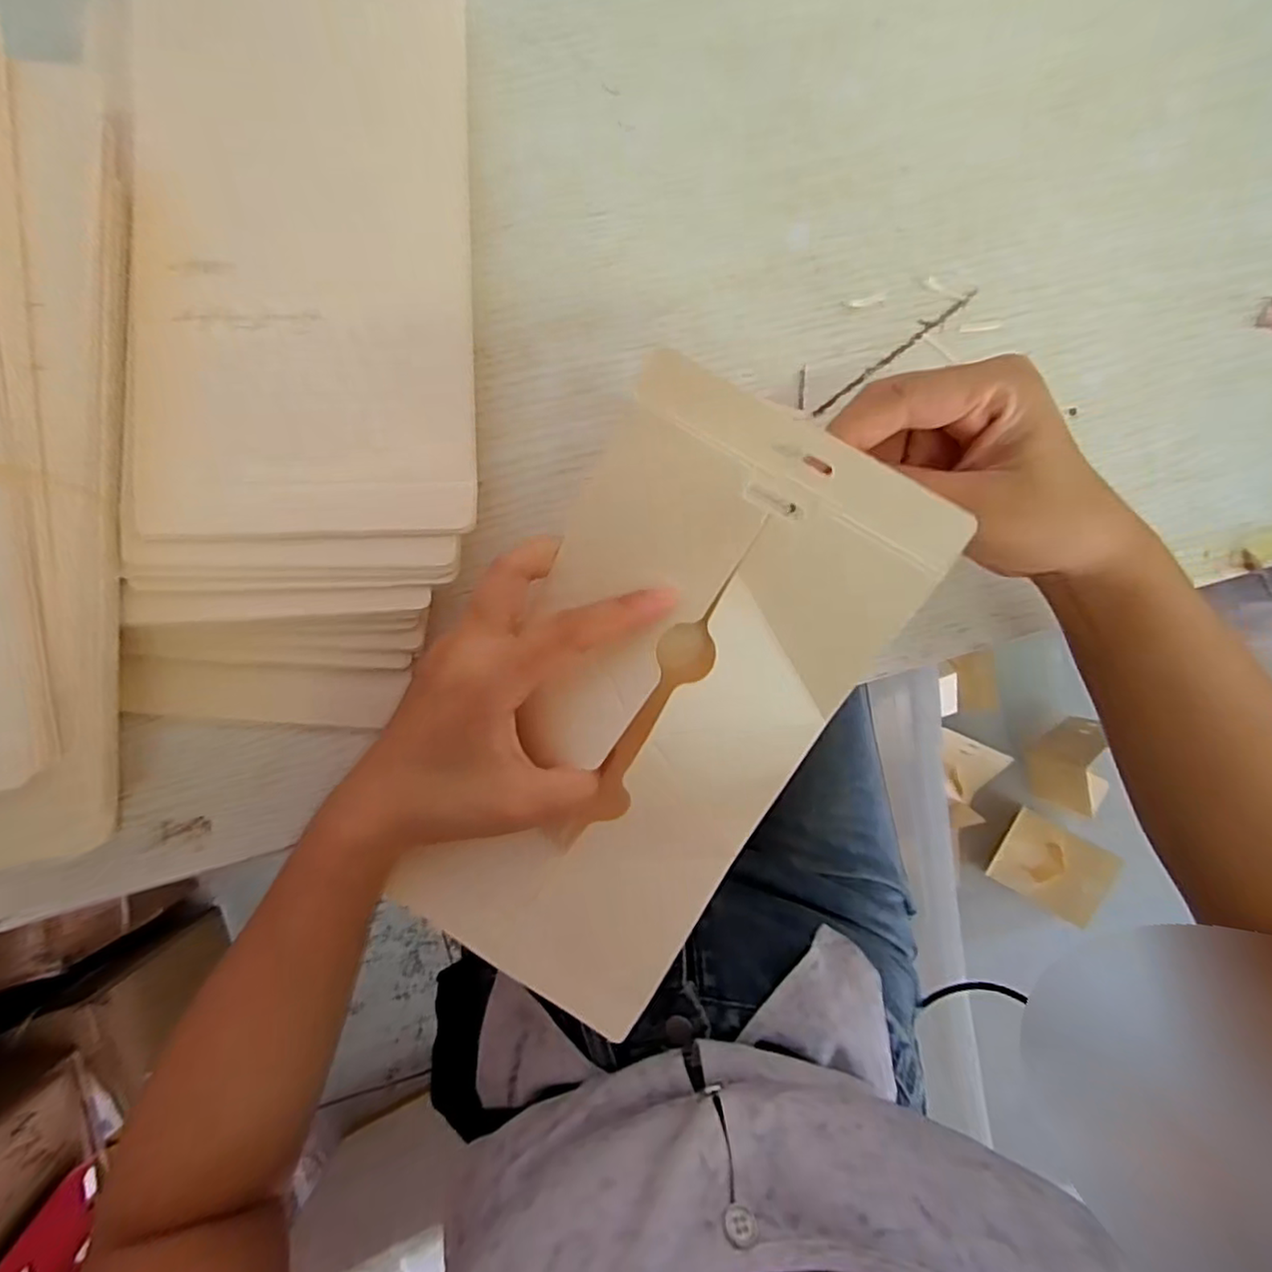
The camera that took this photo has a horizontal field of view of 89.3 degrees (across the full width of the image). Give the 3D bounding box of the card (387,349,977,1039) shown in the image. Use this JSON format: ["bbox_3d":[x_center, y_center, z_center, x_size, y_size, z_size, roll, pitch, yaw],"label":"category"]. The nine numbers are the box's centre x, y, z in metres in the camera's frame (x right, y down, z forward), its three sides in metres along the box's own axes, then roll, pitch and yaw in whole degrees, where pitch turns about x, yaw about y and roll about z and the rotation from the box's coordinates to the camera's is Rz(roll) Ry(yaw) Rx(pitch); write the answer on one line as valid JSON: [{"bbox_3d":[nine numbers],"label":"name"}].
[{"bbox_3d":[0.005,0.034,0.257,0.124,0.022,0.249,27,103,-1],"label":"card"}]

